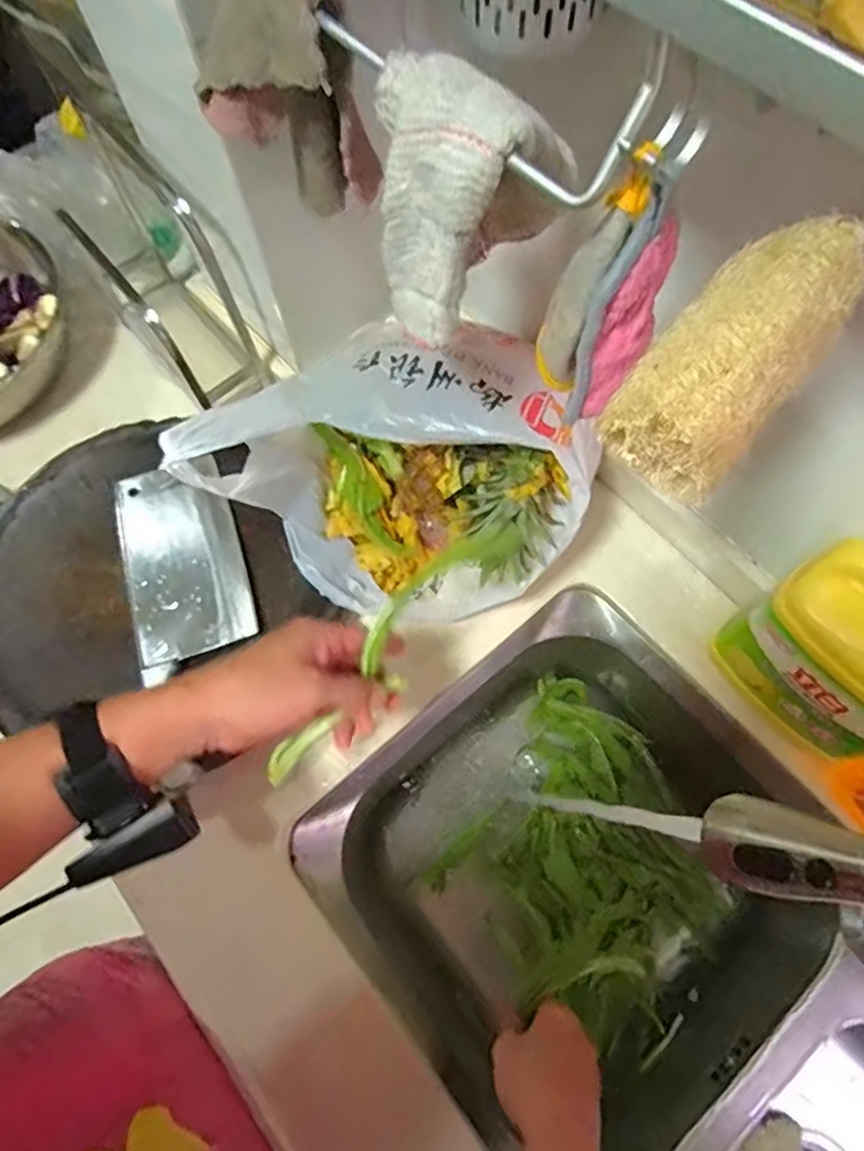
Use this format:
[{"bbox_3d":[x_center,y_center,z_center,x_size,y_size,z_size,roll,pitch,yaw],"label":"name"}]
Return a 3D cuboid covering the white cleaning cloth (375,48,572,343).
[{"bbox_3d":[0.021,-0.192,0.328,0.097,0.111,0.077,6,68,4],"label":"white cleaning cloth"}]

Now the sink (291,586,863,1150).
[{"bbox_3d":[0.243,0.411,0.590,0.397,0.271,0.723,-38,72,-13],"label":"sink"}]

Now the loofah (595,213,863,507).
[{"bbox_3d":[0.115,-0.083,0.230,0.046,0.042,0.107,41,91,16],"label":"loofah"}]

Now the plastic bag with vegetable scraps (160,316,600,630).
[{"bbox_3d":[-0.021,-0.064,0.530,0.263,0.211,0.213,-36,71,-12],"label":"plastic bag with vegetable scraps"}]

